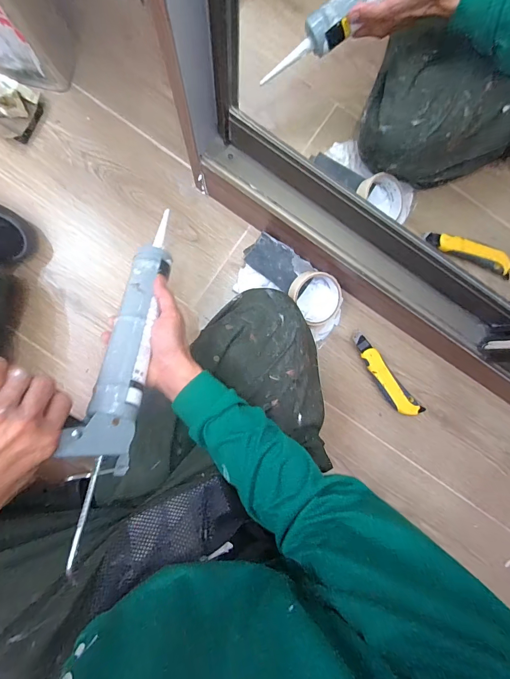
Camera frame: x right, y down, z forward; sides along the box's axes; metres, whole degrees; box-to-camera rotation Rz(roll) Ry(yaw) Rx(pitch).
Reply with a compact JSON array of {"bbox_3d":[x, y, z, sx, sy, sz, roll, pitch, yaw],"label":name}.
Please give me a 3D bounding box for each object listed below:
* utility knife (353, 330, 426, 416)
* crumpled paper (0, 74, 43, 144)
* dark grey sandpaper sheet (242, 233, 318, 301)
[{"bbox_3d":[0.224,0.066,0.578,0.038,0.028,0.177,-39,90,-4],"label":"utility knife"},{"bbox_3d":[-0.416,-0.390,0.557,0.091,0.033,0.096,19,86,-3],"label":"crumpled paper"},{"bbox_3d":[0.043,-0.127,0.567,0.118,0.011,0.064,35,86,-2],"label":"dark grey sandpaper sheet"}]

